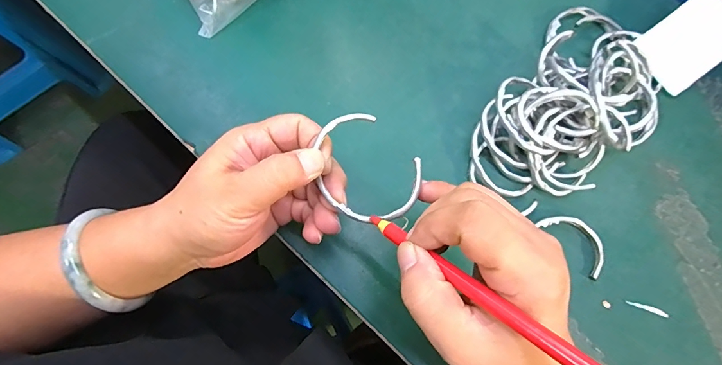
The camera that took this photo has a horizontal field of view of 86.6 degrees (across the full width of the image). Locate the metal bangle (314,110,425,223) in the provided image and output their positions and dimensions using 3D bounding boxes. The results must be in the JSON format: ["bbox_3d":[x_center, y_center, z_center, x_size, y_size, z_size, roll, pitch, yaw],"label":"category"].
[{"bbox_3d":[0.002,-0.007,0.224,0.068,0.005,0.053,41,85,-2],"label":"metal bangle"}]

